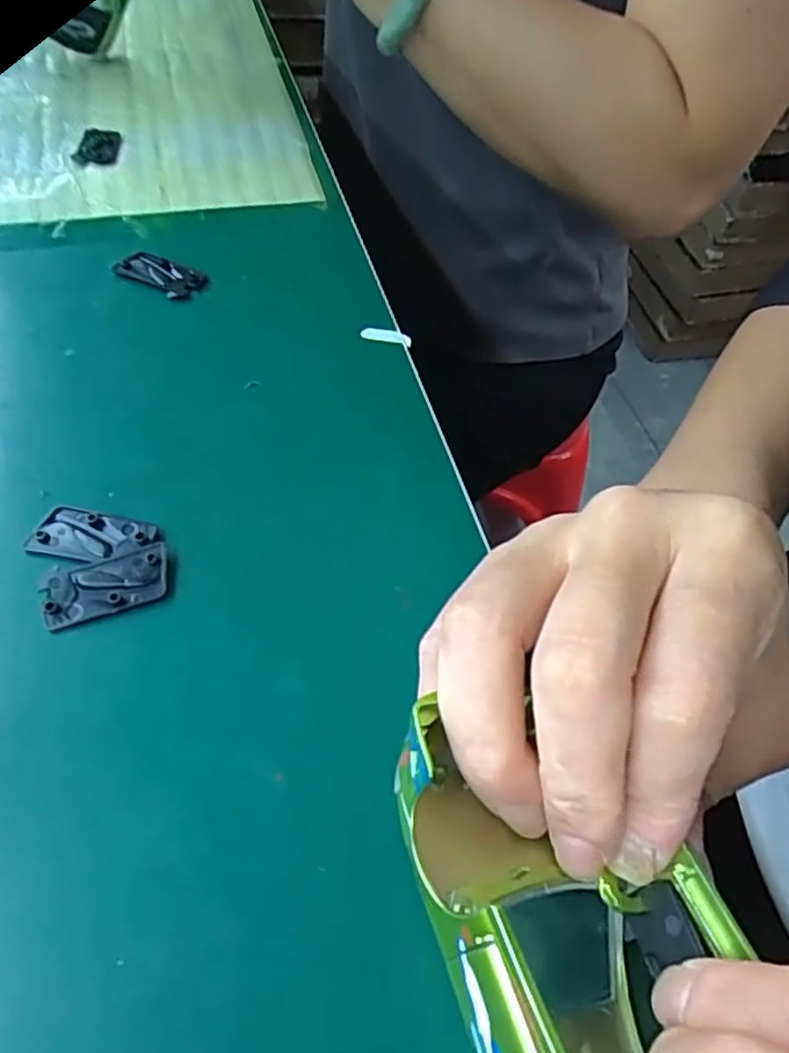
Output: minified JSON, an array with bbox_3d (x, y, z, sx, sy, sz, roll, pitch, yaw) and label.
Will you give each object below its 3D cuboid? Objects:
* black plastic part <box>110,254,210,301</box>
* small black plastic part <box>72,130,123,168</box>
[{"bbox_3d":[-0.093,-0.100,0.274,0.034,0.004,0.018,26,59,14],"label":"black plastic part"},{"bbox_3d":[-0.138,-0.178,0.324,0.019,0.004,0.036,-5,57,-5],"label":"small black plastic part"}]

